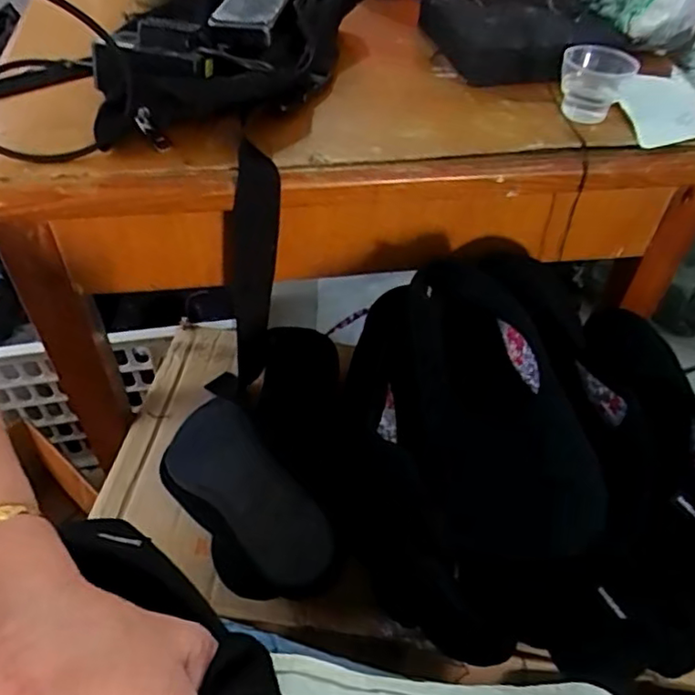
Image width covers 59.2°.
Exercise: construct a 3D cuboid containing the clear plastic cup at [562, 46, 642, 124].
[{"bbox_3d":[0.197,-0.214,0.489,0.055,0.046,0.049,18,50,12],"label":"clear plastic cup"}]

